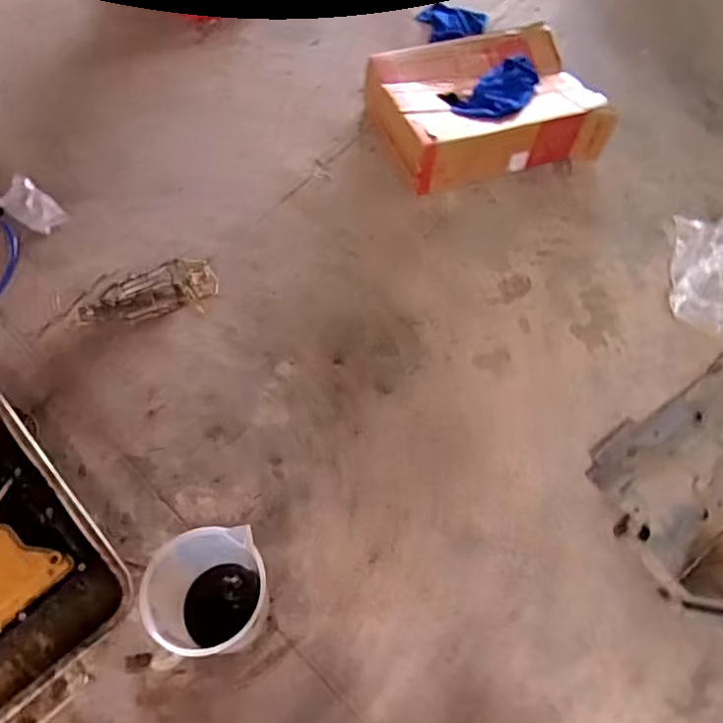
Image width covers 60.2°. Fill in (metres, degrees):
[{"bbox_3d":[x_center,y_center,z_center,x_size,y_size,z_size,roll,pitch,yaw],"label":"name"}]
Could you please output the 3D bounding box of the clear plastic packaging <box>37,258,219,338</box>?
[{"bbox_3d":[-0.531,-0.160,1.470,0.373,0.035,0.166,-14,63,-9],"label":"clear plastic packaging"}]

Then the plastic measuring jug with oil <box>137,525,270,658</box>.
[{"bbox_3d":[-0.250,0.400,1.069,0.177,0.247,0.182,2,64,-4],"label":"plastic measuring jug with oil"}]

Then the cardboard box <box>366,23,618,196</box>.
[{"bbox_3d":[0.340,-0.743,1.747,0.603,0.191,0.442,-16,64,-10],"label":"cardboard box"}]

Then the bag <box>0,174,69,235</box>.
[{"bbox_3d":[-0.841,-0.399,1.575,0.205,0.025,0.105,40,67,14],"label":"bag"}]

